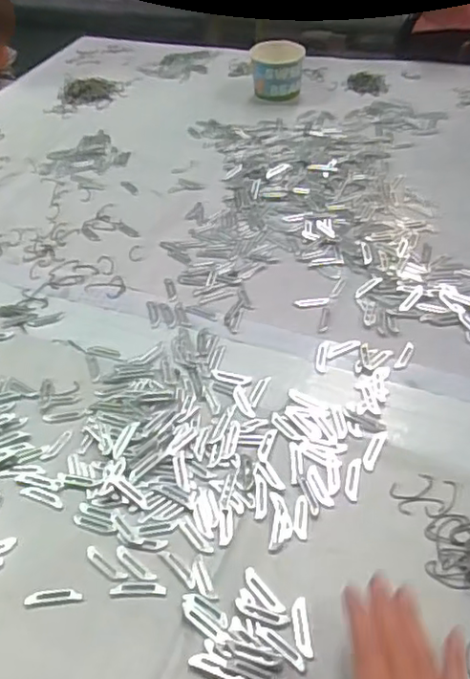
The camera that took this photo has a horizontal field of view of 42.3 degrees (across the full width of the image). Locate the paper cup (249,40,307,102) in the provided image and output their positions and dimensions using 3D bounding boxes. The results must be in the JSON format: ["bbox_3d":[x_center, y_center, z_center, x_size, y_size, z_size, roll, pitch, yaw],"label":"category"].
[{"bbox_3d":[0.075,-0.455,1.042,0.091,0.076,0.088,-5,45,0],"label":"paper cup"}]

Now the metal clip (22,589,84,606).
[{"bbox_3d":[-0.137,0.194,0.459,0.043,0.004,0.011,-4,45,1],"label":"metal clip"}]

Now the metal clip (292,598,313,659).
[{"bbox_3d":[0.048,0.205,0.435,0.011,0.004,0.041,-5,45,-1],"label":"metal clip"}]

